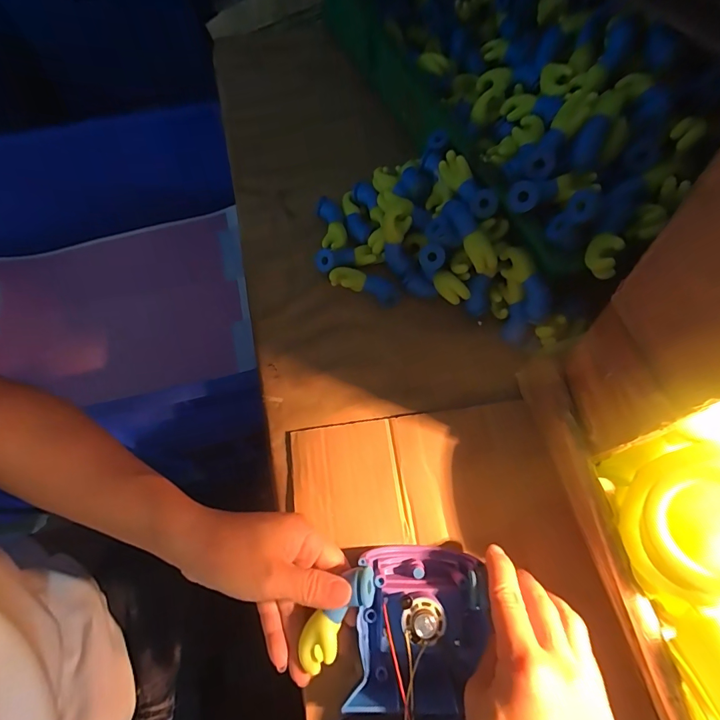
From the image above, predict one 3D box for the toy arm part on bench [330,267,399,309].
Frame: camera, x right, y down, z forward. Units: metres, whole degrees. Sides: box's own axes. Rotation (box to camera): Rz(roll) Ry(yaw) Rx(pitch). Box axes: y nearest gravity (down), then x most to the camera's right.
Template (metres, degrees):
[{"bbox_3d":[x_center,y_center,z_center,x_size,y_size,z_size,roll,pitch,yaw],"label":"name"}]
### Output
[{"bbox_3d":[0.005,-0.072,0.383,0.066,0.014,0.023,22,70,12],"label":"toy arm part on bench"}]

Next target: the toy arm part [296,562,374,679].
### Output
[{"bbox_3d":[-0.013,0.162,0.253,0.023,0.015,0.068,37,86,16],"label":"toy arm part"}]

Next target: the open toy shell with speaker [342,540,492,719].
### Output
[{"bbox_3d":[0.040,0.169,0.261,0.081,0.041,0.086,-1,67,3],"label":"open toy shell with speaker"}]

